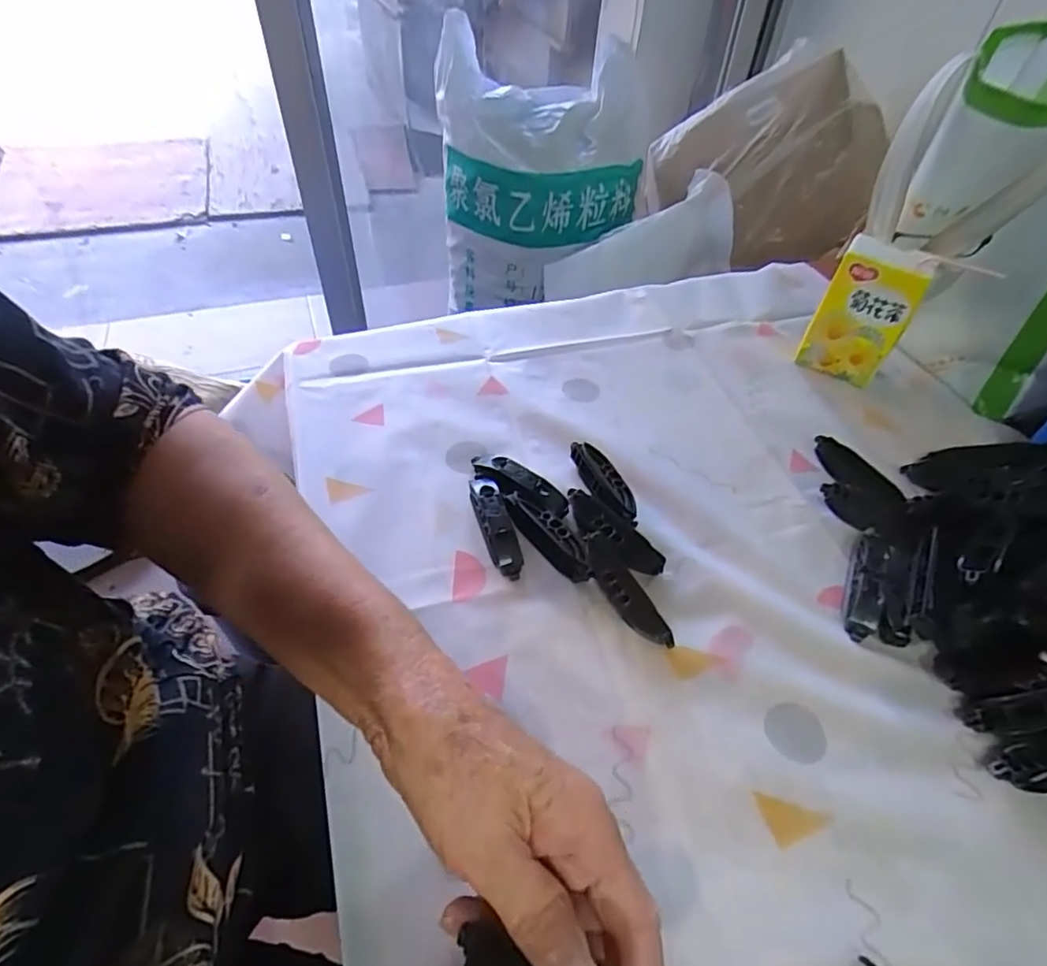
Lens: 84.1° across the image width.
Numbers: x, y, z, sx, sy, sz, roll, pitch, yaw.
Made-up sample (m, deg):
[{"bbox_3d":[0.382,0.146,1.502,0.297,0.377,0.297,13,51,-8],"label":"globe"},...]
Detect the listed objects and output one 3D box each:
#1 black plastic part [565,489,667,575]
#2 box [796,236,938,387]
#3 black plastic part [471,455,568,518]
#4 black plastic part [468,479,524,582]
[{"bbox_3d":[0.058,0.033,0.384,0.078,0.015,0.025,35,56,24],"label":"black plastic part"},{"bbox_3d":[0.286,-0.142,0.492,0.065,0.108,0.036,30,55,21],"label":"box"},{"bbox_3d":[-0.004,0.001,0.410,0.079,0.018,0.021,27,54,19],"label":"black plastic part"},{"bbox_3d":[-0.019,0.028,0.384,0.019,0.017,0.074,-14,52,-14],"label":"black plastic part"}]

